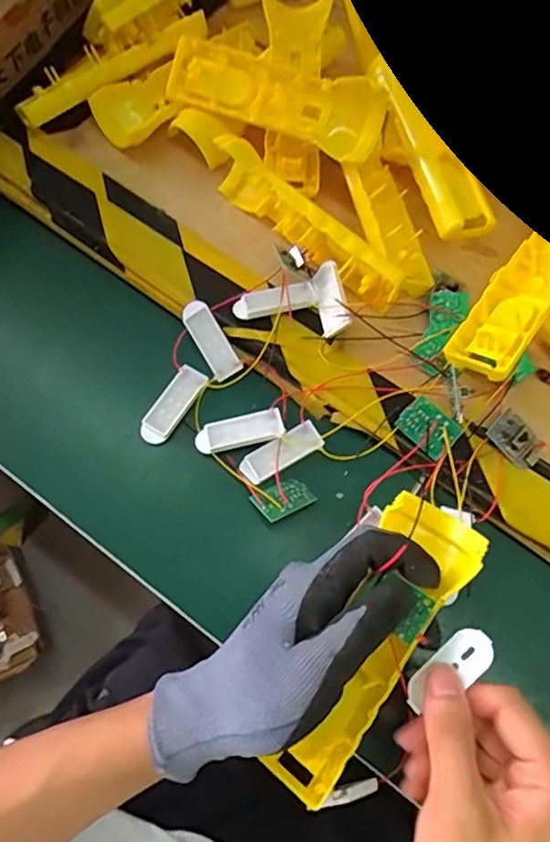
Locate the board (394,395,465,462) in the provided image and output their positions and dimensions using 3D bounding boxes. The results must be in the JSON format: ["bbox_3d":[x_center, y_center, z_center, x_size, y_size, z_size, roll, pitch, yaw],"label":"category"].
[{"bbox_3d":[0.097,0.005,0.343,0.035,0.005,0.026,43,100,15],"label":"board"}]

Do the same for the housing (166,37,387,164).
[{"bbox_3d":[-0.003,-0.227,0.383,0.159,0.038,0.043,24,71,6],"label":"housing"}]

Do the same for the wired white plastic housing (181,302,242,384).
[{"bbox_3d":[-0.044,-0.056,0.375,0.020,0.006,0.056,-30,90,-12],"label":"wired white plastic housing"}]

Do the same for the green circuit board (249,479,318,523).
[{"bbox_3d":[0.005,0.049,0.343,0.034,0.005,0.024,-26,50,-26],"label":"green circuit board"}]

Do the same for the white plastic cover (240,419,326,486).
[{"bbox_3d":[0.004,0.021,0.360,0.055,0.005,0.020,-30,74,-12],"label":"white plastic cover"}]

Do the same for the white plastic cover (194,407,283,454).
[{"bbox_3d":[-0.023,0.007,0.360,0.058,0.005,0.020,-14,71,-7],"label":"white plastic cover"}]

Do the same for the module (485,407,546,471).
[{"bbox_3d":[0.154,0.011,0.344,0.023,0.010,0.035,-43,77,-15],"label":"module"}]

